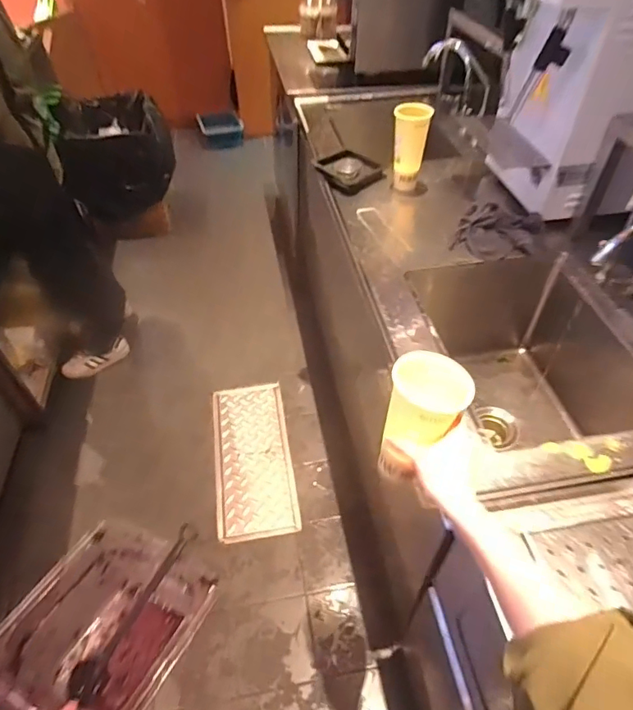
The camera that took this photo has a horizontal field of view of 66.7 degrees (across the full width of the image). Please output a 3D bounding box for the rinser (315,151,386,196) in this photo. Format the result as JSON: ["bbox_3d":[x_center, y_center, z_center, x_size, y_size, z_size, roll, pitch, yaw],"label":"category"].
[{"bbox_3d":[0.084,-0.476,1.250,0.142,0.034,0.152,-38,65,-24],"label":"rinser"}]

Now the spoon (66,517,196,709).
[{"bbox_3d":[-0.186,0.260,0.491,0.034,0.018,0.189,30,82,27],"label":"spoon"}]

